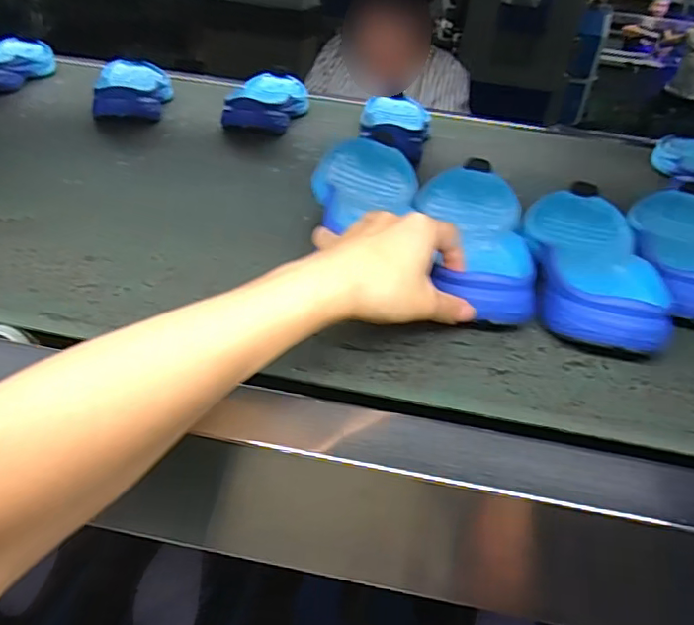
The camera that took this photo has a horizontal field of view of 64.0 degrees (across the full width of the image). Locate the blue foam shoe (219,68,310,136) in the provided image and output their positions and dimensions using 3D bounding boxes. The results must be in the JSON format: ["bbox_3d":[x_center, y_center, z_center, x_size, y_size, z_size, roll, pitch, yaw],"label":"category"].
[{"bbox_3d":[-0.106,-0.302,0.776,0.096,0.041,0.234,6,33,-1],"label":"blue foam shoe"}]

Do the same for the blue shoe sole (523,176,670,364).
[{"bbox_3d":[0.196,-0.052,0.458,0.089,0.034,0.264,12,33,8],"label":"blue shoe sole"}]

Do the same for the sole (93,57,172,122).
[{"bbox_3d":[-0.284,-0.308,0.752,0.094,0.038,0.230,-4,34,-16],"label":"sole"}]

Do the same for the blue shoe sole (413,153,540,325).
[{"bbox_3d":[0.109,-0.068,0.473,0.087,0.043,0.263,9,32,3],"label":"blue shoe sole"}]

